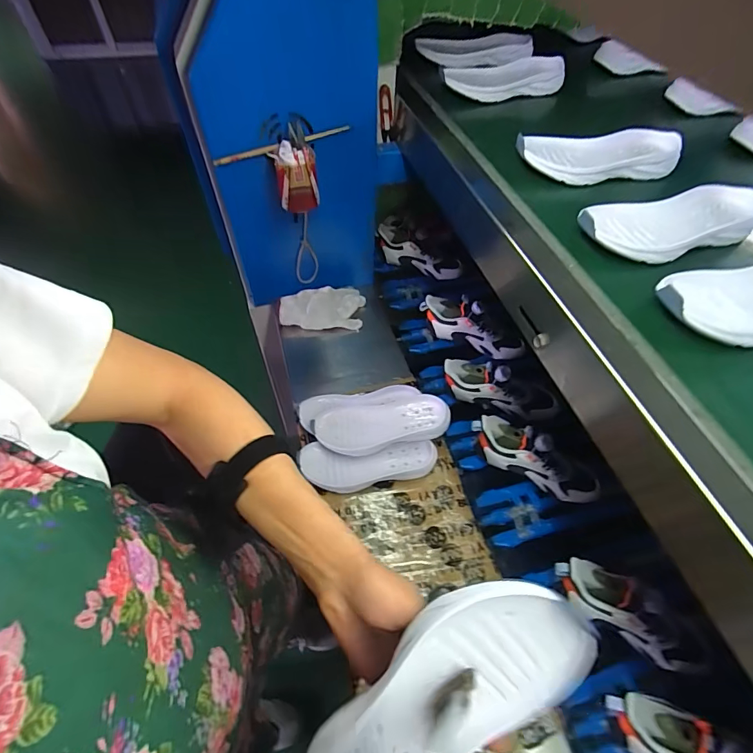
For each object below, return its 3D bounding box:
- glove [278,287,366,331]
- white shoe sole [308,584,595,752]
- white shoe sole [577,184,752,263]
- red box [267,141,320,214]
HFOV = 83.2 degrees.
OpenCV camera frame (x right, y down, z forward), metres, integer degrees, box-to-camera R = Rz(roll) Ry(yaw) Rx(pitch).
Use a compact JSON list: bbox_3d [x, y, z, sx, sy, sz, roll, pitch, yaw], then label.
[{"bbox_3d":[-0.116,-0.147,0.901,0.176,0.037,0.088,-2,55,-5],"label":"glove"},{"bbox_3d":[0.041,0.224,0.288,0.092,0.038,0.215,42,93,2],"label":"white shoe sole"},{"bbox_3d":[0.336,-0.176,0.485,0.197,0.046,0.086,-13,57,-13],"label":"white shoe sole"},{"bbox_3d":[-0.130,-0.318,0.688,0.069,0.094,0.048,-6,55,-7],"label":"red box"}]

